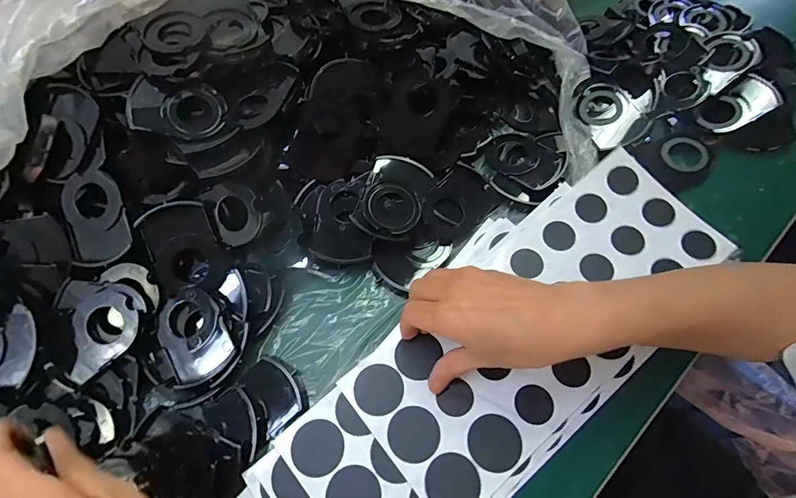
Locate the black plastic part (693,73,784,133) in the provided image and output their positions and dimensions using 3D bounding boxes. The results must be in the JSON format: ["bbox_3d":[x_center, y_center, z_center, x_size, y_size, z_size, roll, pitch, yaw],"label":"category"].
[{"bbox_3d":[0.348,-0.147,0.443,0.069,0.034,0.046,-27,64,-10],"label":"black plastic part"}]

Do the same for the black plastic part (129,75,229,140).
[{"bbox_3d":[-0.192,-0.122,0.378,0.074,0.018,0.053,6,75,-13],"label":"black plastic part"}]

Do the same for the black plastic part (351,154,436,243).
[{"bbox_3d":[-0.004,-0.048,0.400,0.059,0.015,0.081,22,66,15],"label":"black plastic part"}]

